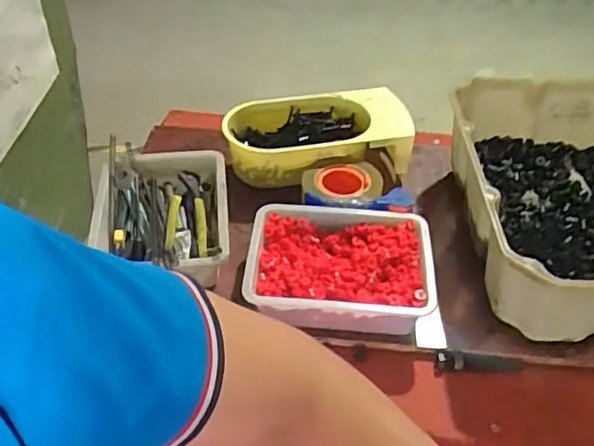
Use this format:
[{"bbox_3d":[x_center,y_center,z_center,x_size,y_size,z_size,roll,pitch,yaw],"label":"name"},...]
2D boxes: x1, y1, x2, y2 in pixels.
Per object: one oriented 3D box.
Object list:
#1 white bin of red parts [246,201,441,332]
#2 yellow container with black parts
[{"bbox_3d":[0.054,0.068,0.801,0.240,0.081,0.173,2,43,1],"label":"white bin of red parts"},{"bbox_3d":[0.031,-0.139,0.968,0.276,0.101,0.143,-11,45,-13],"label":"yellow container with black parts"}]

